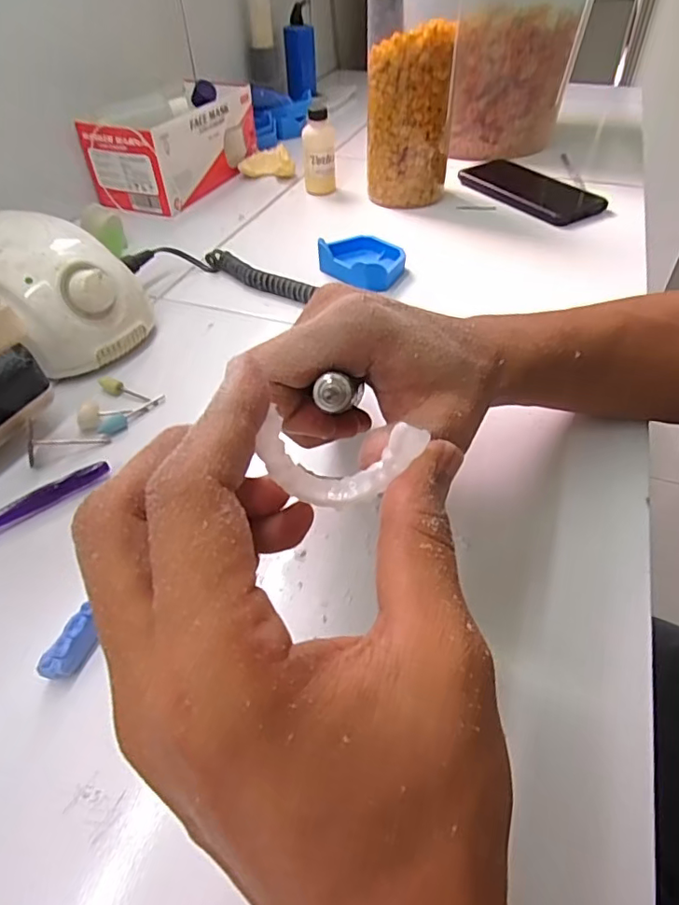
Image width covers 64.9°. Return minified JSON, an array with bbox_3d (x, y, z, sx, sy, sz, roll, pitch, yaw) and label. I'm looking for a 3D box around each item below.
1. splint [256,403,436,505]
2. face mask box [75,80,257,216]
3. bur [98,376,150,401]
[{"bbox_3d":[0.000,0.003,0.165,0.047,0.027,0.015,11,47,13],"label":"splint"},{"bbox_3d":[-0.193,-0.374,0.645,0.112,0.089,0.209,15,48,17],"label":"face mask box"},{"bbox_3d":[-0.154,-0.045,0.377,0.042,0.009,0.009,22,50,22],"label":"bur"}]

